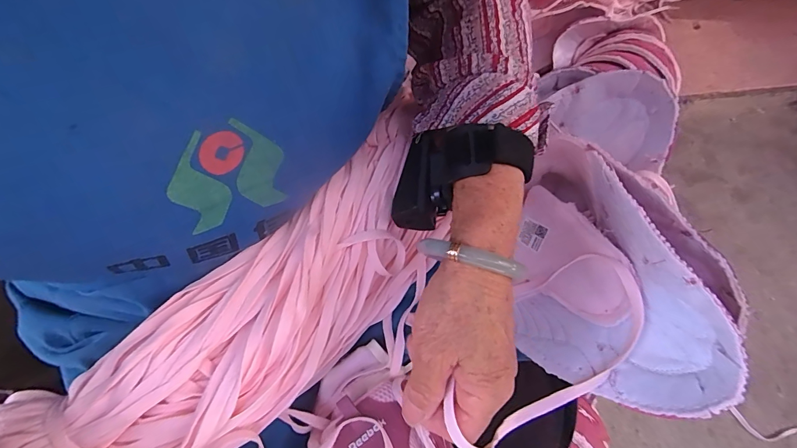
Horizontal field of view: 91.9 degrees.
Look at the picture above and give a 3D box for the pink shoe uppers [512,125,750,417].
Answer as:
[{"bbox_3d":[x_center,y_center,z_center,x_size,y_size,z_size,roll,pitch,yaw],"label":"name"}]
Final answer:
[{"bbox_3d":[0.146,0.028,0.276,0.094,0.123,0.188,6,64,5],"label":"pink shoe uppers"}]

